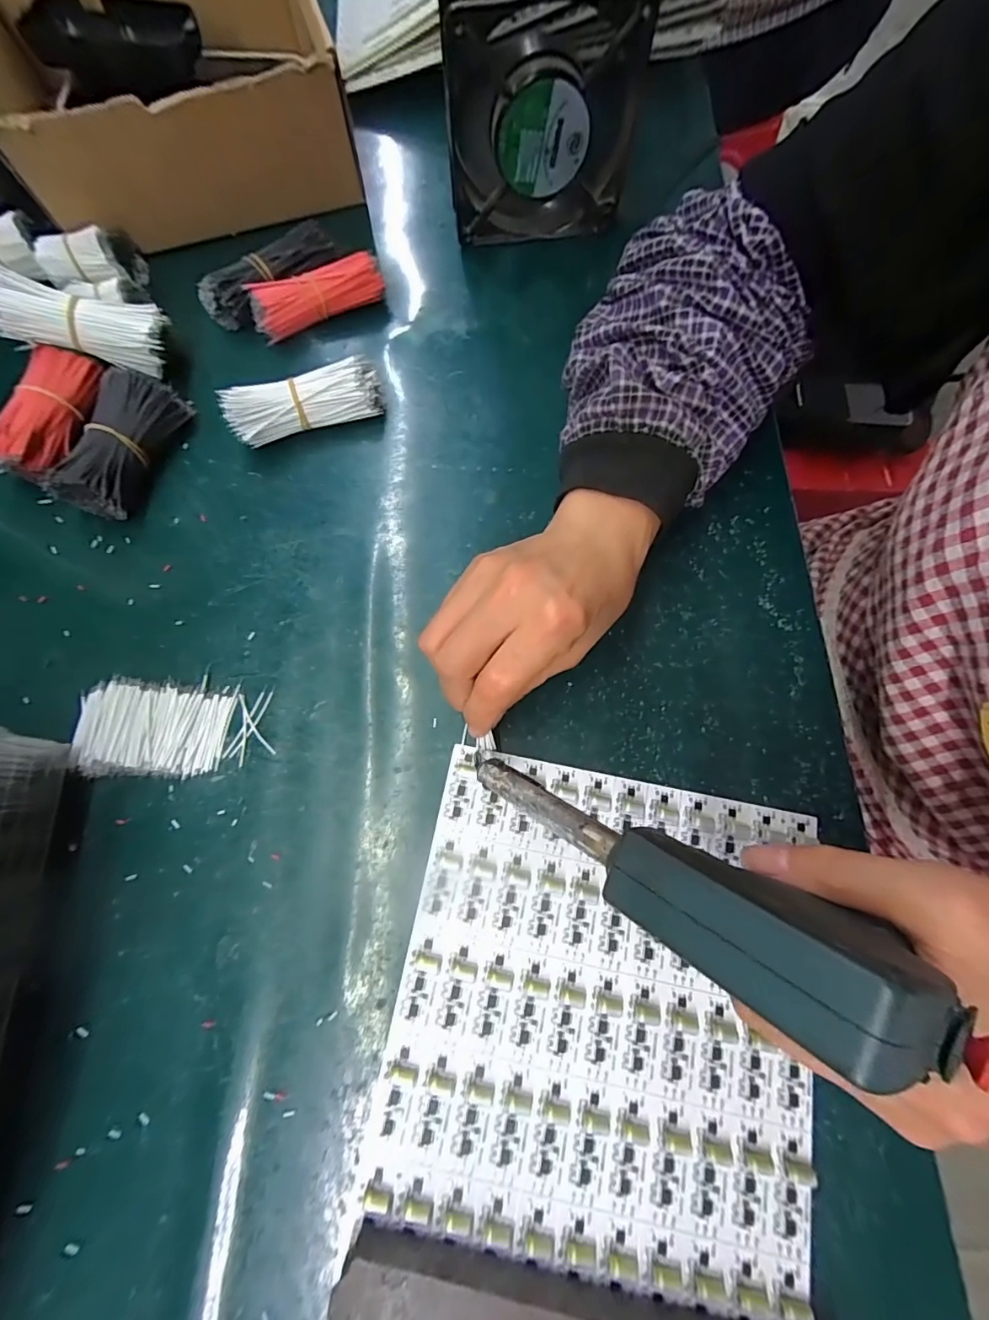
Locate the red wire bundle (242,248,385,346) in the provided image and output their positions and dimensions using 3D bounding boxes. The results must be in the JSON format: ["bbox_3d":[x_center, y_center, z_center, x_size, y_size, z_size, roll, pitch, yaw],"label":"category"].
[{"bbox_3d":[-0.124,-0.256,0.341,0.092,0.027,0.029,-26,75,-8],"label":"red wire bundle"}]

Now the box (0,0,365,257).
[{"bbox_3d":[-0.228,-0.410,0.350,0.214,0.092,0.174,-17,74,-5],"label":"box"}]

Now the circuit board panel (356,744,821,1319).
[{"bbox_3d":[0.053,0.161,0.233,0.192,0.005,0.203,11,74,3],"label":"circuit board panel"}]

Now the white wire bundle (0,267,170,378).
[{"bbox_3d":[-0.263,-0.218,0.308,0.091,0.028,0.036,5,73,-19],"label":"white wire bundle"}]

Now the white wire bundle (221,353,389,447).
[{"bbox_3d":[-0.123,-0.168,0.318,0.097,0.029,0.035,-23,75,-7],"label":"white wire bundle"}]

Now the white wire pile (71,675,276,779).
[{"bbox_3d":[-0.178,0.037,0.267,0.100,0.012,0.052,-2,74,-1],"label":"white wire pile"}]

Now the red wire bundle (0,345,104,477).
[{"bbox_3d":[-0.285,-0.157,0.307,0.031,0.023,0.089,15,74,4],"label":"red wire bundle"}]

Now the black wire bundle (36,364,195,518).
[{"bbox_3d":[-0.234,-0.136,0.304,0.034,0.038,0.096,21,75,6],"label":"black wire bundle"}]

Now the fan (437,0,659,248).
[{"bbox_3d":[0.029,-0.355,0.320,0.117,0.124,0.045,-6,74,-2],"label":"fan"}]

